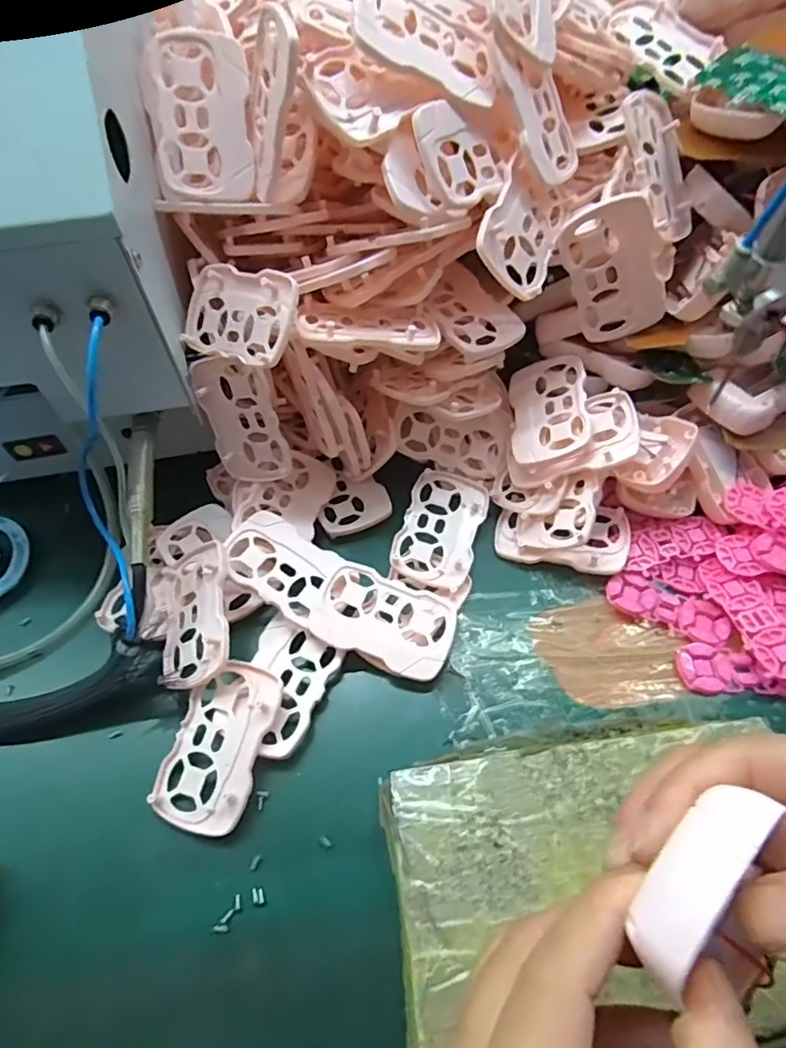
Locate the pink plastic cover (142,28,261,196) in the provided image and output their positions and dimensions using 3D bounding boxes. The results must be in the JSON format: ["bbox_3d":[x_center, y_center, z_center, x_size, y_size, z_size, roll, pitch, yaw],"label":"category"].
[{"bbox_3d":[-0.114,-0.238,0.328,0.057,0.084,0.012,-7,13,-13],"label":"pink plastic cover"}]

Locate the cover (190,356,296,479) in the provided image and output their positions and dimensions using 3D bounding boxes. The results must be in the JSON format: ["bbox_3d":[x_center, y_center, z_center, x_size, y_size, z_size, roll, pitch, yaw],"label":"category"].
[{"bbox_3d":[-0.101,-0.068,0.371,0.052,0.086,0.007,-4,31,17],"label":"cover"}]

